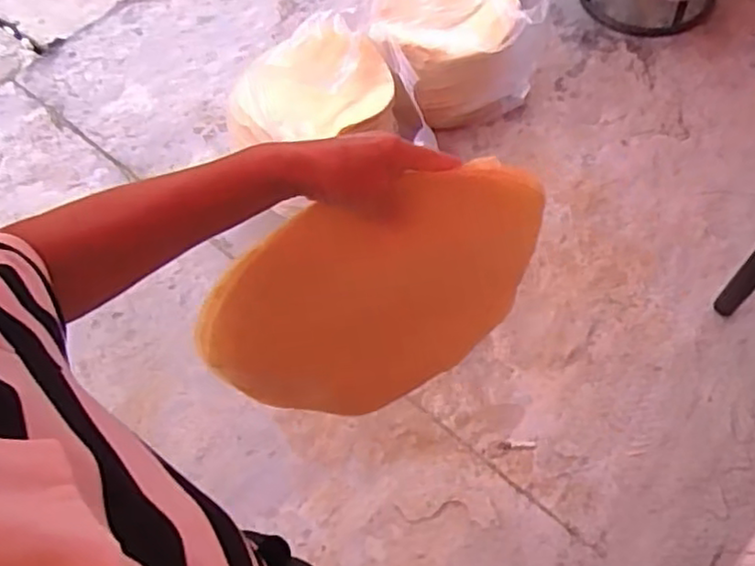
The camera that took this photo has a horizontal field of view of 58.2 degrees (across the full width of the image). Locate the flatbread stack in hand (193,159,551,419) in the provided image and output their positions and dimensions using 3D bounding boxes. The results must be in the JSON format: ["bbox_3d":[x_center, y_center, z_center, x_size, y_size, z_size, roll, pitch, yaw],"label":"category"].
[{"bbox_3d":[0.001,0.034,0.647,0.310,0.315,0.026,-16,52,-10],"label":"flatbread stack in hand"}]

